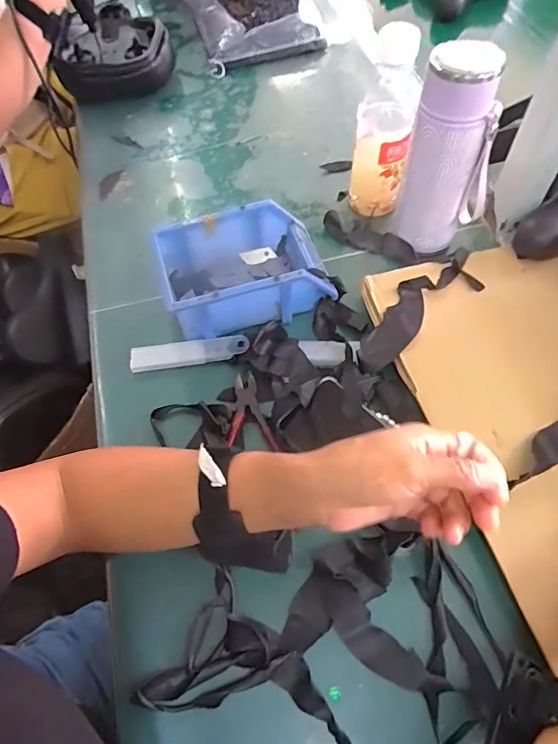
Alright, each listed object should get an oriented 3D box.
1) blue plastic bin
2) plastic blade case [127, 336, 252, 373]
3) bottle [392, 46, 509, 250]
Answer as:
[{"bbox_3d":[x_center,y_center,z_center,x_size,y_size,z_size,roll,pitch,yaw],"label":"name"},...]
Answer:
[{"bbox_3d":[-0.037,-0.112,0.547,0.167,0.084,0.117,-16,60,-7],"label":"blue plastic bin"},{"bbox_3d":[-0.096,-0.021,0.523,0.125,0.010,0.026,-6,60,-1],"label":"plastic blade case"},{"bbox_3d":[0.175,-0.224,0.511,0.082,0.193,0.069,-7,60,-2],"label":"bottle"}]

